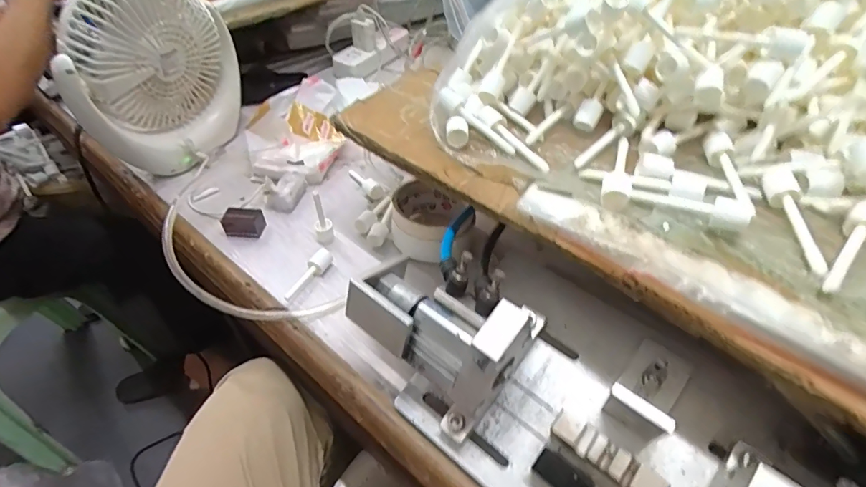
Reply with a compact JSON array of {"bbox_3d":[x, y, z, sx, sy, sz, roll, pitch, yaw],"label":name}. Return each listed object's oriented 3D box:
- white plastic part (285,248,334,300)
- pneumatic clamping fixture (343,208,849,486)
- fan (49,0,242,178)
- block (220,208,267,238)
[{"bbox_3d":[-0.125,0.030,0.441,0.016,0.012,0.064,26,53,22],"label":"white plastic part"},{"bbox_3d":[0.109,0.121,0.291,0.377,0.107,0.134,32,55,26],"label":"pneumatic clamping fixture"},{"bbox_3d":[-0.324,-0.202,0.523,0.083,0.200,0.174,19,51,17],"label":"fan"},{"bbox_3d":[-0.209,-0.023,0.493,0.042,0.029,0.022,2,48,2],"label":"block"}]

